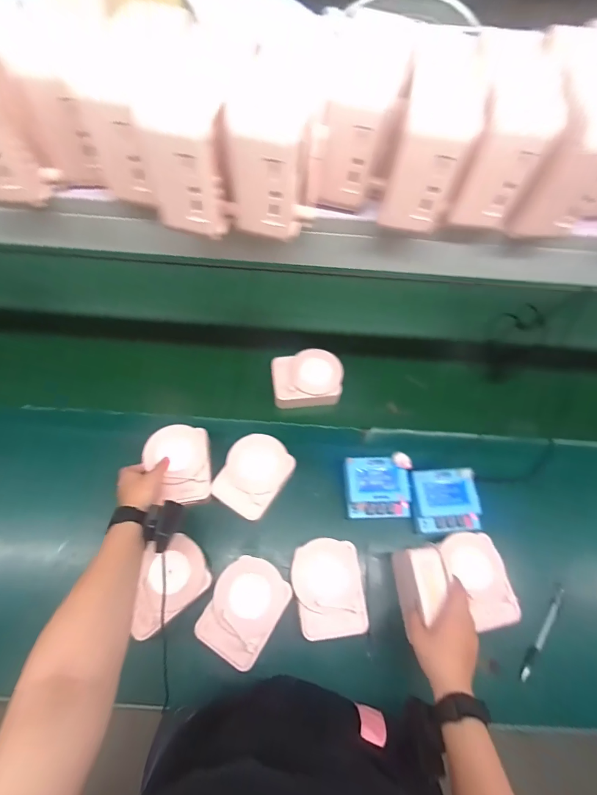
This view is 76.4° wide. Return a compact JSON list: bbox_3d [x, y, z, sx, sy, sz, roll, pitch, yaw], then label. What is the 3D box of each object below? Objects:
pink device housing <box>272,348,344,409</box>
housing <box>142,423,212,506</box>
[{"bbox_3d":[0.017,-0.038,0.749,0.133,0.049,0.100,-8,64,-6],"label":"pink device housing"},{"bbox_3d":[-0.204,0.108,0.637,0.105,0.028,0.130,-6,64,-6],"label":"housing"}]

